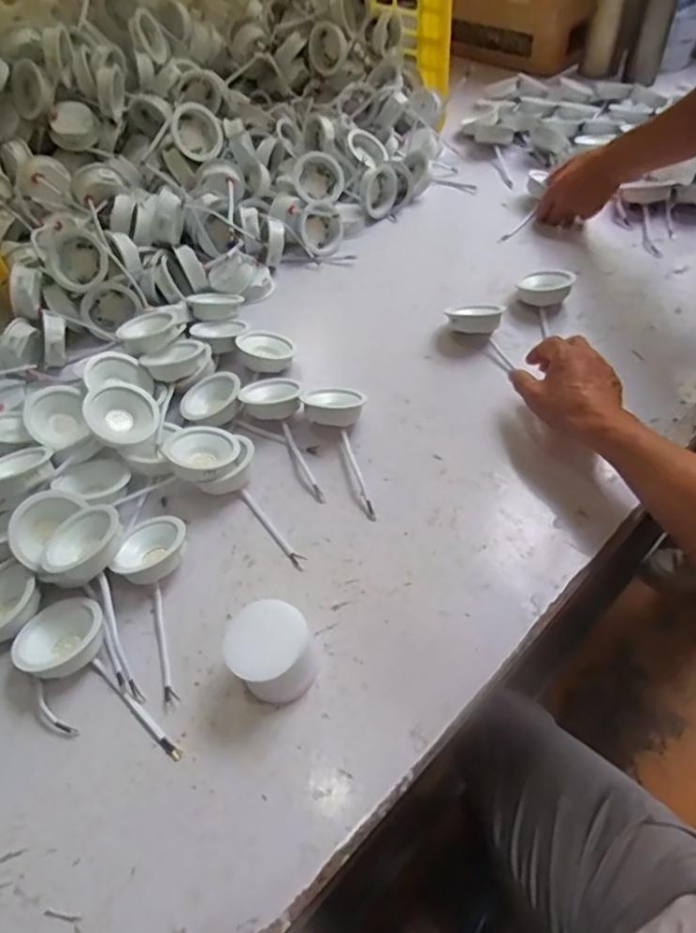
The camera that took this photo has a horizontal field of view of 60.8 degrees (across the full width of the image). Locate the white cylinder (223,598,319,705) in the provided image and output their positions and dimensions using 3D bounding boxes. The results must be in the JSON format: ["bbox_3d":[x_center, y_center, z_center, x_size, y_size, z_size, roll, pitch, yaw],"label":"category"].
[{"bbox_3d":[-0.059,0.146,0.468,0.061,0.060,0.059,-2,51,3],"label":"white cylinder"}]

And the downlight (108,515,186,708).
[{"bbox_3d":[-0.174,0.117,0.515,0.057,0.034,0.161,-6,51,0],"label":"downlight"}]

